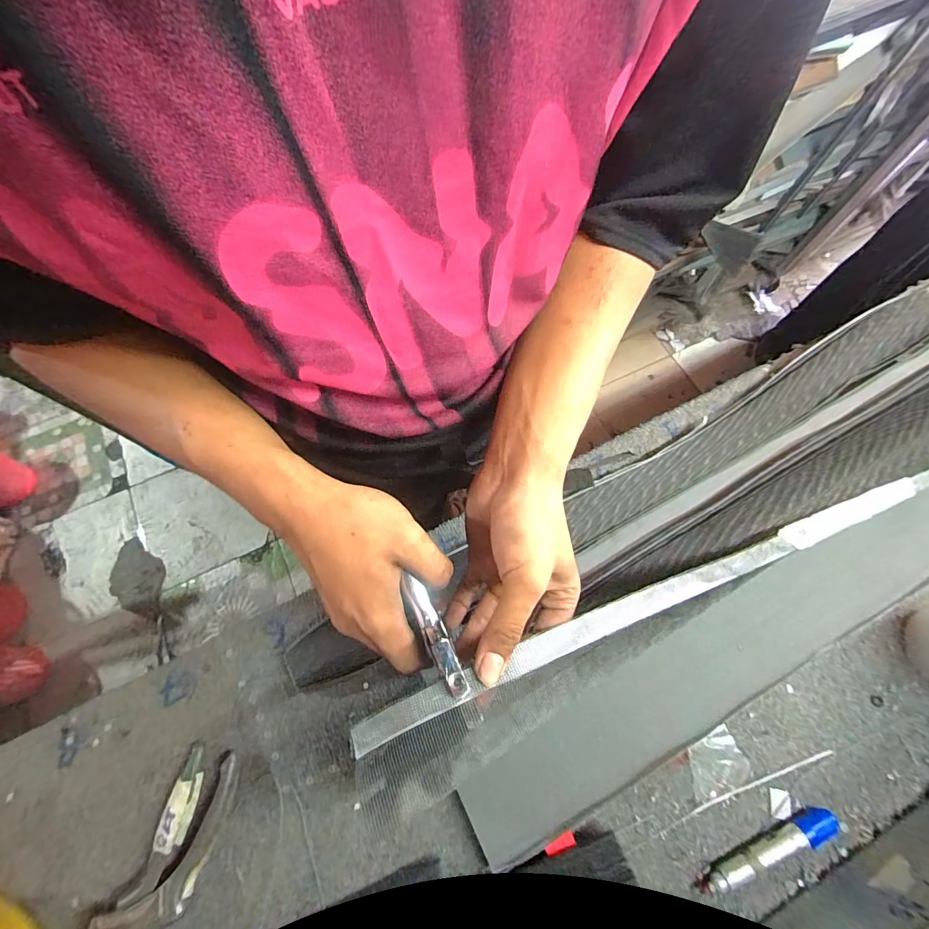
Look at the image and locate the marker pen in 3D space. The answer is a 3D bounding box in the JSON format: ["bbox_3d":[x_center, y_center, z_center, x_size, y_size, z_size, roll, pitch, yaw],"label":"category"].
[{"bbox_3d":[0.257,0.323,0.345,0.116,0.020,0.017,-23,71,-7],"label":"marker pen"}]

